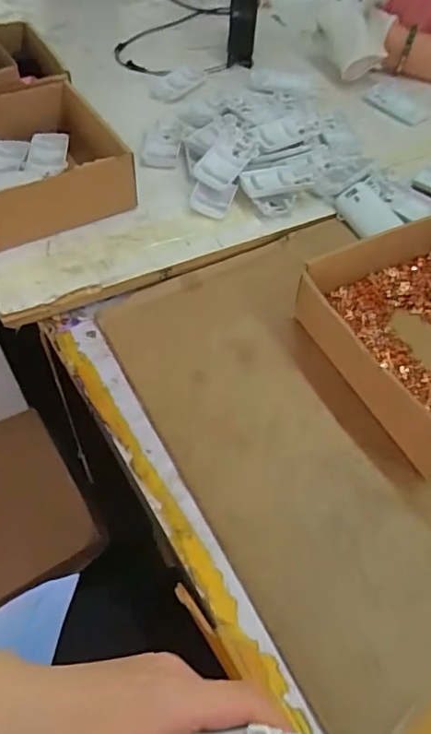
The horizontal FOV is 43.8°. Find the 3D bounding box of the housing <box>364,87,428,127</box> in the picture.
[{"bbox_3d":[0.265,-0.382,0.790,0.089,0.017,0.063,36,62,23],"label":"housing"}]

